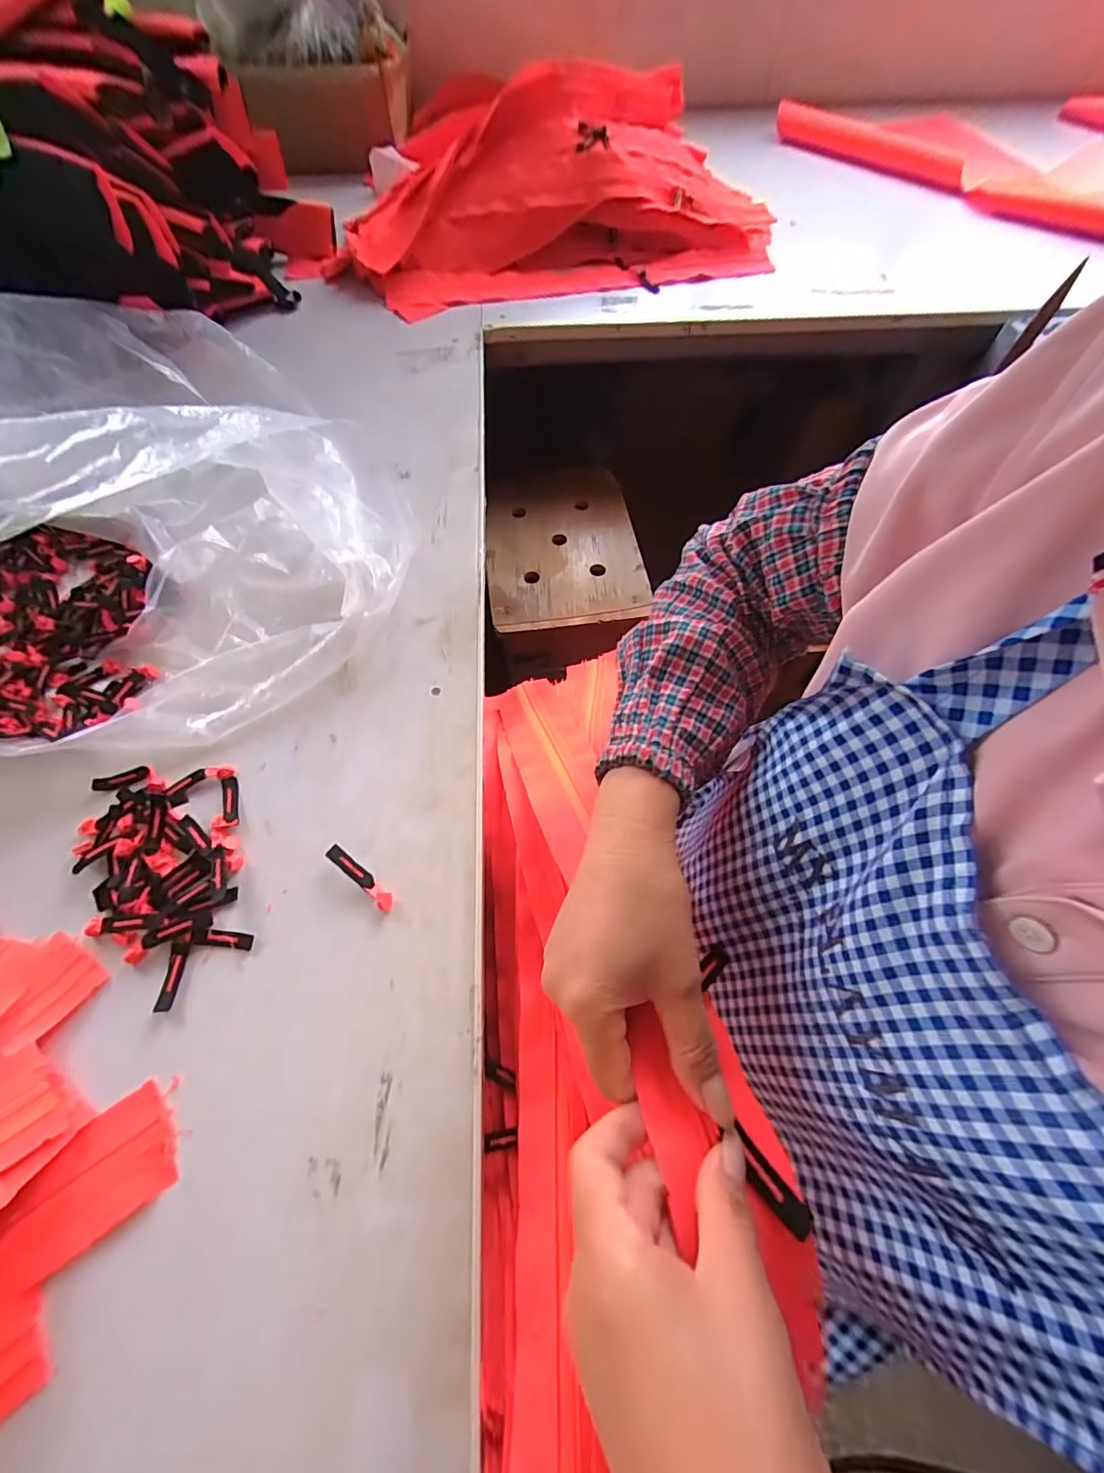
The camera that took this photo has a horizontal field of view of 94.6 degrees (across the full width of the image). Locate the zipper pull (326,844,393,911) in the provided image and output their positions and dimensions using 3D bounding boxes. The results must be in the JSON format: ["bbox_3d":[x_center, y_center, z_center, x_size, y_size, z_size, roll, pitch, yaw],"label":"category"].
[{"bbox_3d":[-0.149,0.110,0.400,0.067,0.011,0.013,38,69,16],"label":"zipper pull"}]

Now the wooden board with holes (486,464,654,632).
[{"bbox_3d":[0.017,-0.318,0.818,0.237,0.021,0.324,-3,59,-5],"label":"wooden board with holes"}]

